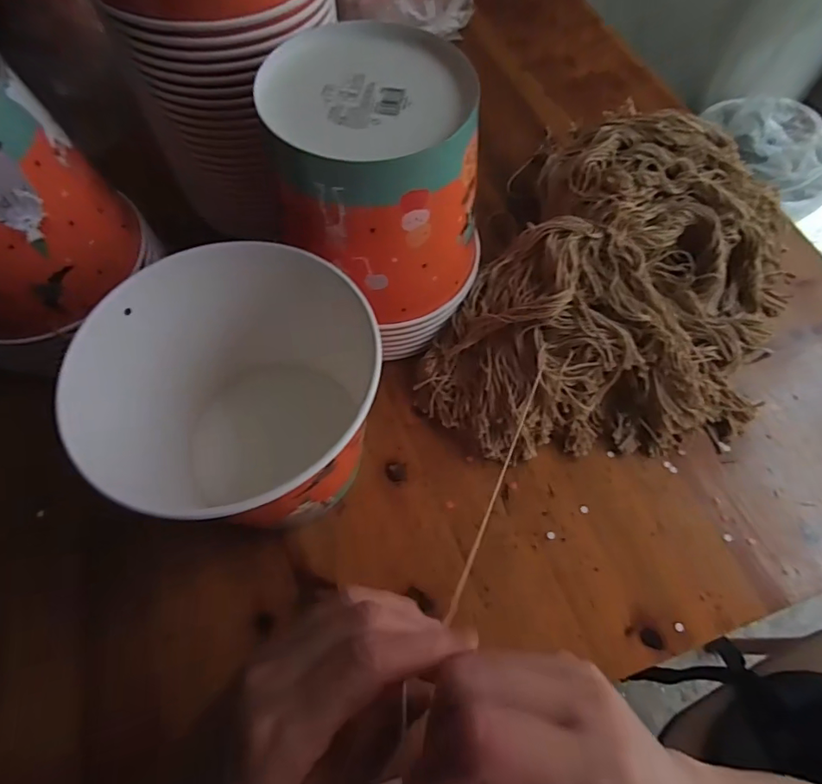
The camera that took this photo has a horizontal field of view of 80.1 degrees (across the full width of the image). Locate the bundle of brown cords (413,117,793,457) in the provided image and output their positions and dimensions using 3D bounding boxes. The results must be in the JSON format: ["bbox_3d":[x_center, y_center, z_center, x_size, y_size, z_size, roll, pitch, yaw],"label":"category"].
[{"bbox_3d":[0.181,-0.081,0.394,0.242,0.088,0.331,28,69,13],"label":"bundle of brown cords"}]

